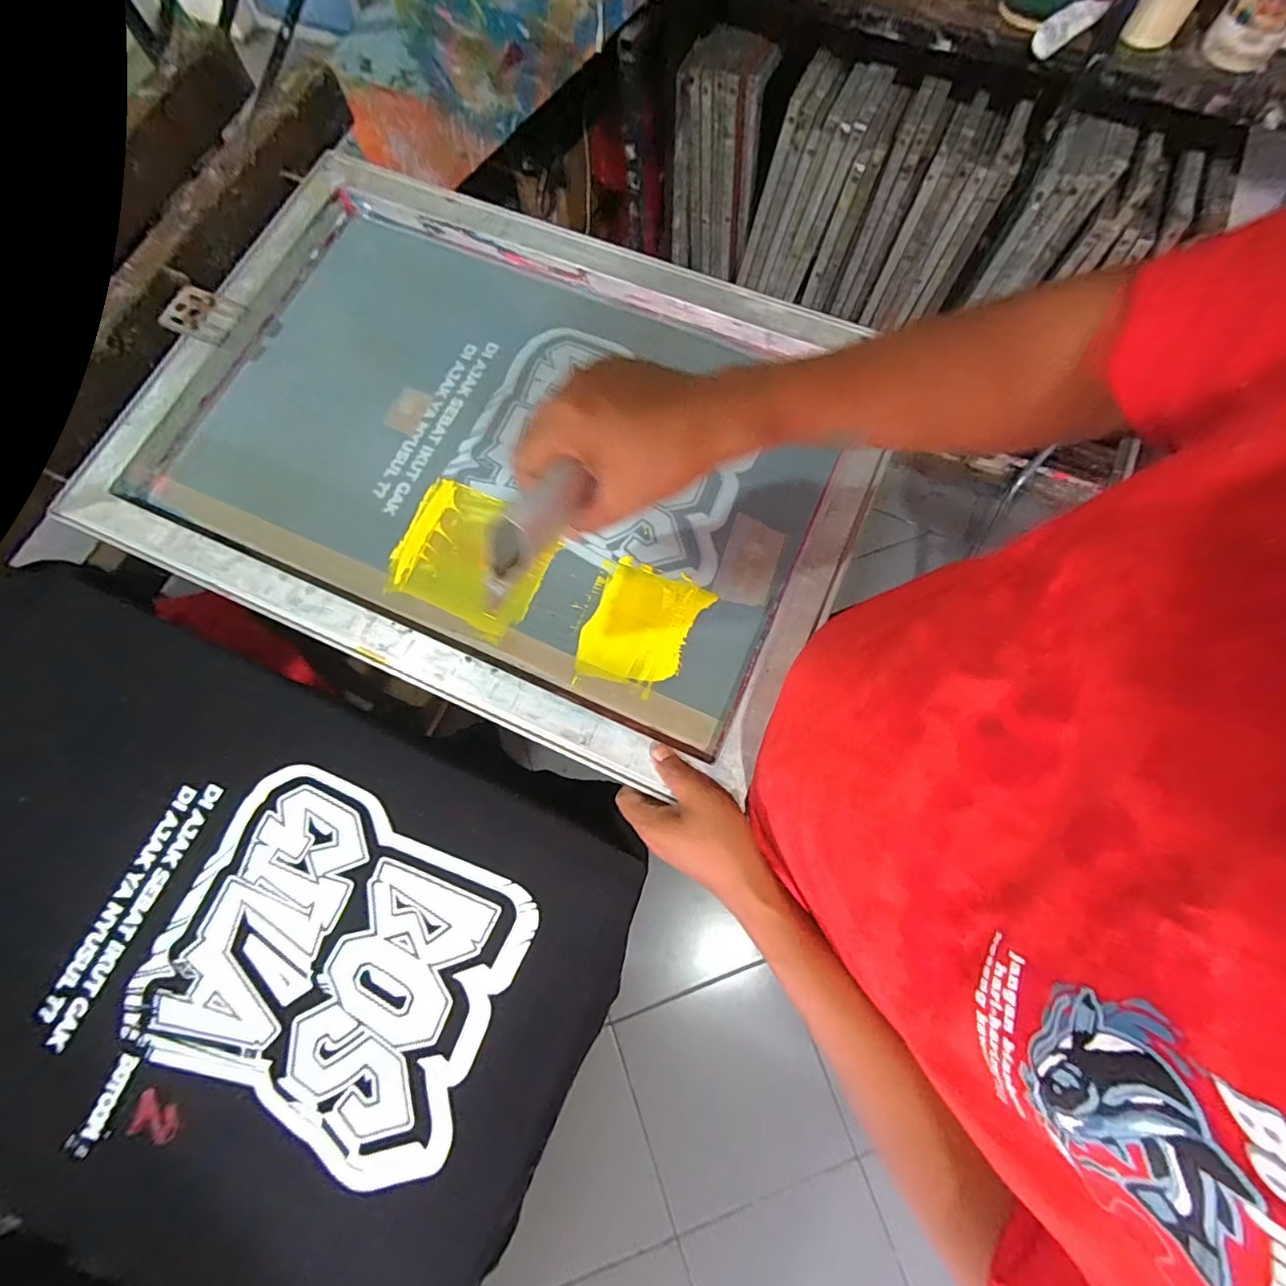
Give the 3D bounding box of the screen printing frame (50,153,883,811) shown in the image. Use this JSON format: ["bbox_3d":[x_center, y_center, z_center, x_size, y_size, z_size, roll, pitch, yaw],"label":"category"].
[{"bbox_3d":[-0.138,-0.193,0.521,0.659,0.058,0.465,23,74,8],"label":"screen printing frame"}]

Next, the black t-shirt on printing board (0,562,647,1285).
[{"bbox_3d":[-0.334,0.225,0.435,0.604,0.048,0.425,22,74,8],"label":"black t-shirt on printing board"}]

